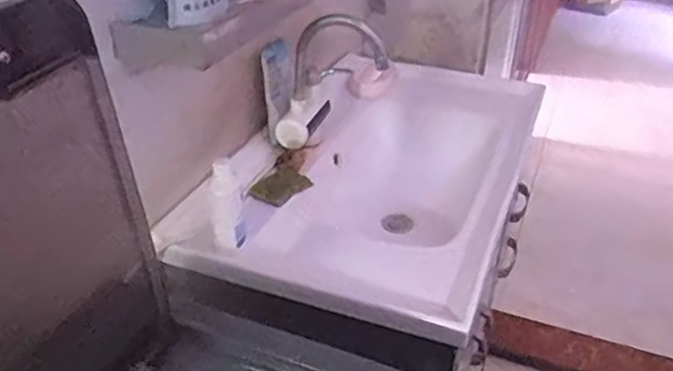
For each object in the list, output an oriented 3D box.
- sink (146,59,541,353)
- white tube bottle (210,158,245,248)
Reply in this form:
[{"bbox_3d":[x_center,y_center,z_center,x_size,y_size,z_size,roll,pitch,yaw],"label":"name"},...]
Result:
[{"bbox_3d":[0.085,0.012,1.104,0.416,0.205,0.705,13,35,18],"label":"sink"},{"bbox_3d":[-0.150,0.027,0.864,0.041,0.120,0.050,-5,33,-9],"label":"white tube bottle"}]

